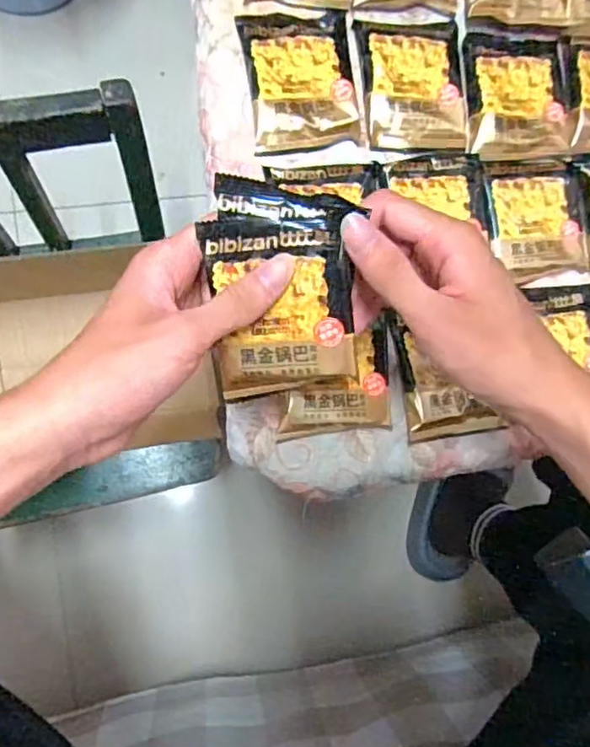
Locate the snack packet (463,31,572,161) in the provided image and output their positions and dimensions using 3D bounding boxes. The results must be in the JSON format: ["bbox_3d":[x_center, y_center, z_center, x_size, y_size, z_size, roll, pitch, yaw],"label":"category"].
[{"bbox_3d":[0.164,-0.201,0.434,0.078,0.011,0.094,0,86,-8],"label":"snack packet"}]

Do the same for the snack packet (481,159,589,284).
[{"bbox_3d":[0.174,-0.112,0.429,0.074,0.009,0.085,-8,88,-9],"label":"snack packet"}]

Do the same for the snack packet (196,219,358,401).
[{"bbox_3d":[-0.007,-0.034,0.308,0.072,0.014,0.090,-2,105,14],"label":"snack packet"}]

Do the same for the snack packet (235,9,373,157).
[{"bbox_3d":[0.006,-0.201,0.406,0.075,0.014,0.098,-9,88,-9],"label":"snack packet"}]

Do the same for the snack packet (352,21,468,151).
[{"bbox_3d":[0.084,-0.204,0.421,0.077,0.016,0.091,-3,87,-9],"label":"snack packet"}]

